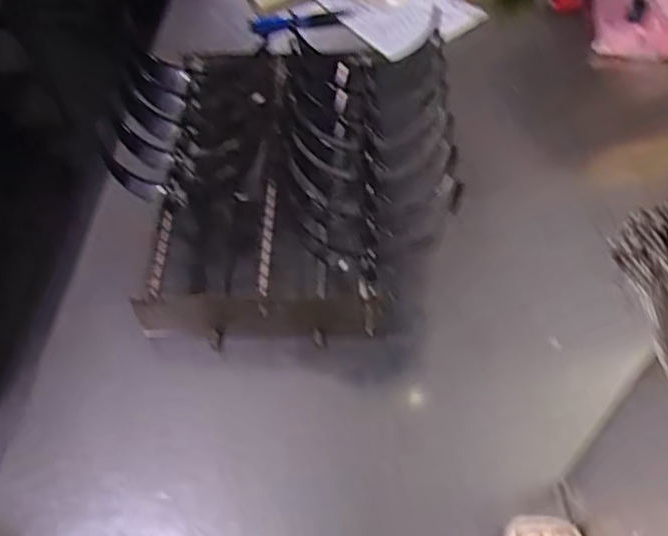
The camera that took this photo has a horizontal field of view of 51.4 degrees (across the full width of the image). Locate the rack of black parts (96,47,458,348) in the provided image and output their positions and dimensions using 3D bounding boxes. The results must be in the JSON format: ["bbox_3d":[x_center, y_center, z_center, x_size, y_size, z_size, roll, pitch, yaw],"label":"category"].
[{"bbox_3d":[-0.046,-0.072,0.659,0.288,0.148,0.305,2,55,3],"label":"rack of black parts"}]

